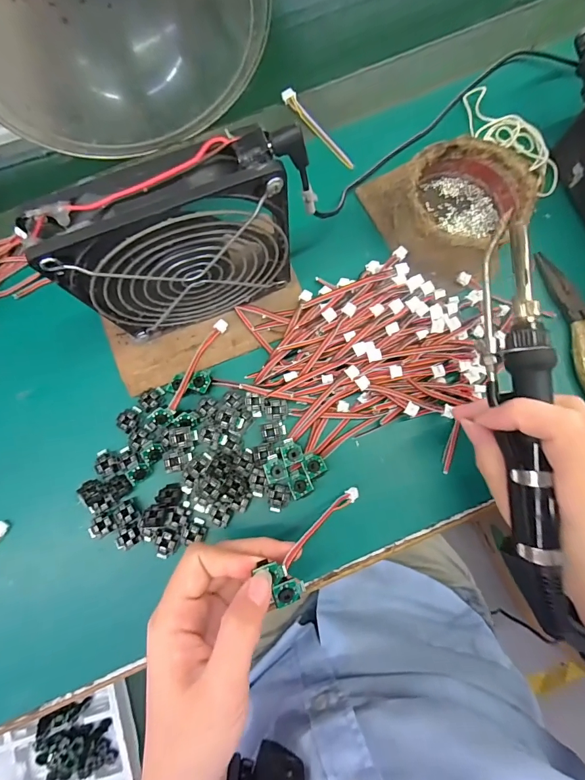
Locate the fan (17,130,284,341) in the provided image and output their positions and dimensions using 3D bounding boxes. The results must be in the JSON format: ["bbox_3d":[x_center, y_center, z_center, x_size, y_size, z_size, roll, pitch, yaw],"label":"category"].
[{"bbox_3d":[-0.060,-0.074,0.220,0.116,0.128,0.025,-19,82,-2],"label":"fan"}]

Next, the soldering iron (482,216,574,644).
[{"bbox_3d":[0.118,0.013,0.194,0.025,0.019,0.202,-4,85,0],"label":"soldering iron"}]

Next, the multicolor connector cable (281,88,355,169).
[{"bbox_3d":[0.020,-0.209,0.305,0.013,0.007,0.084,-34,83,-4],"label":"multicolor connector cable"}]

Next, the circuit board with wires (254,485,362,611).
[{"bbox_3d":[0.015,0.087,0.228,0.026,0.013,0.084,45,50,8],"label":"circuit board with wires"}]

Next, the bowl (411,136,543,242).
[{"bbox_3d":[0.119,-0.134,0.267,0.077,0.044,0.077,0,82,0],"label":"bowl"}]

